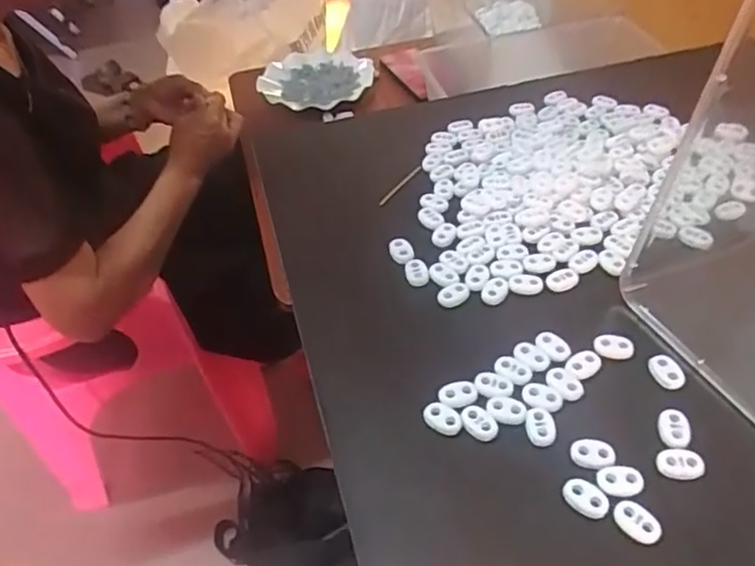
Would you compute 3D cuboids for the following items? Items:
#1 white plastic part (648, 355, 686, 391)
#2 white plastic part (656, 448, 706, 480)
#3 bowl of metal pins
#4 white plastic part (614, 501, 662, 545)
[{"bbox_3d":[0.168,0.052,0.365,0.016,0.006,0.021,-17,48,-10],"label":"white plastic part"},{"bbox_3d":[0.159,0.094,0.328,0.024,0.005,0.015,6,48,11],"label":"white plastic part"},{"bbox_3d":[-0.109,-0.346,1.057,0.180,0.026,0.179,-3,47,3],"label":"bowl of metal pins"},{"bbox_3d":[0.128,0.118,0.309,0.014,0.006,0.023,-35,53,-25],"label":"white plastic part"}]

